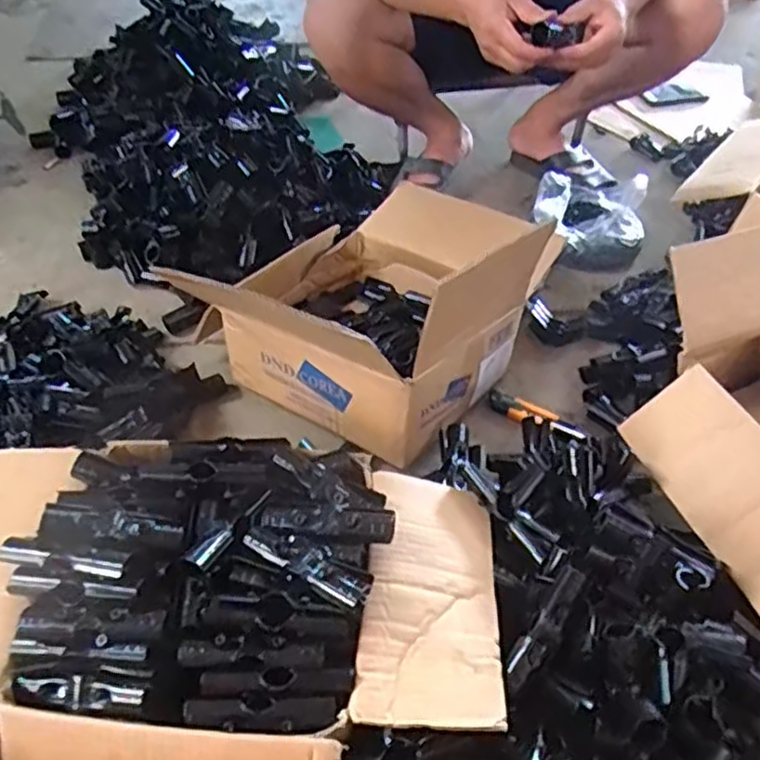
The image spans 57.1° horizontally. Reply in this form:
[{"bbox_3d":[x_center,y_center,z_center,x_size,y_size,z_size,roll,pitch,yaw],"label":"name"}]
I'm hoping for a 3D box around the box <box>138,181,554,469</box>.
[{"bbox_3d":[0.002,-0.141,0.982,0.370,0.235,0.402,29,54,25],"label":"box"}]

